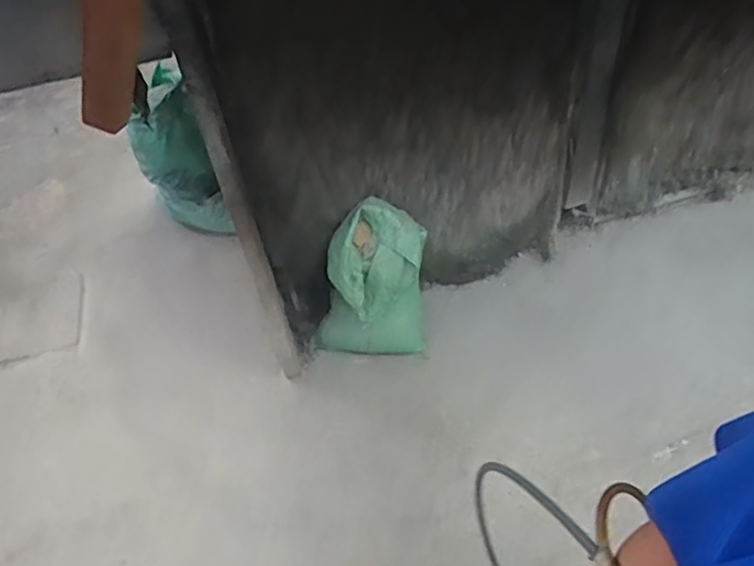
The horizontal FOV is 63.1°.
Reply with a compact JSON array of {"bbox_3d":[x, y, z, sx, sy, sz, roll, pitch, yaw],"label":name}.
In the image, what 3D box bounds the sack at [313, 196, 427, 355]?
[{"bbox_3d":[-0.019,0.014,1.828,0.331,0.471,0.251,-1,46,5],"label":"sack"}]

